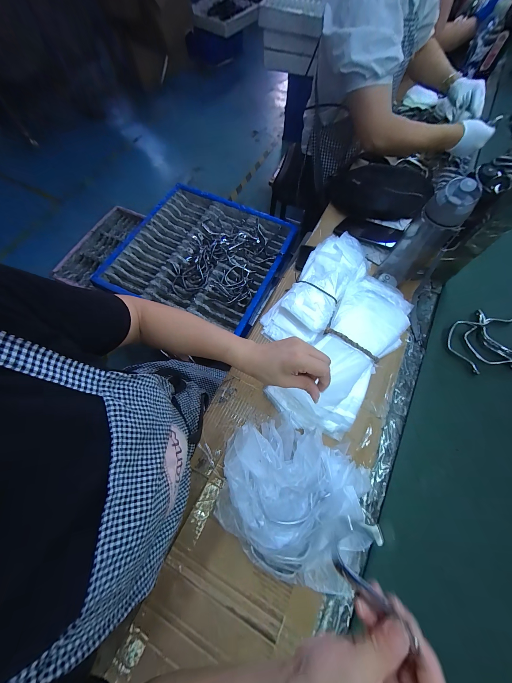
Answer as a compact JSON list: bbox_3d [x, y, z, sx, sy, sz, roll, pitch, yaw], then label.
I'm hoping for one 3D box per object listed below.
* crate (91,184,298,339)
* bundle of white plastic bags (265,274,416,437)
[{"bbox_3d":[-0.192,-0.328,0.880,0.555,0.079,0.525,22,69,8],"label":"crate"},{"bbox_3d":[0.191,0.016,0.485,0.159,0.062,0.368,39,73,14],"label":"bundle of white plastic bags"}]

